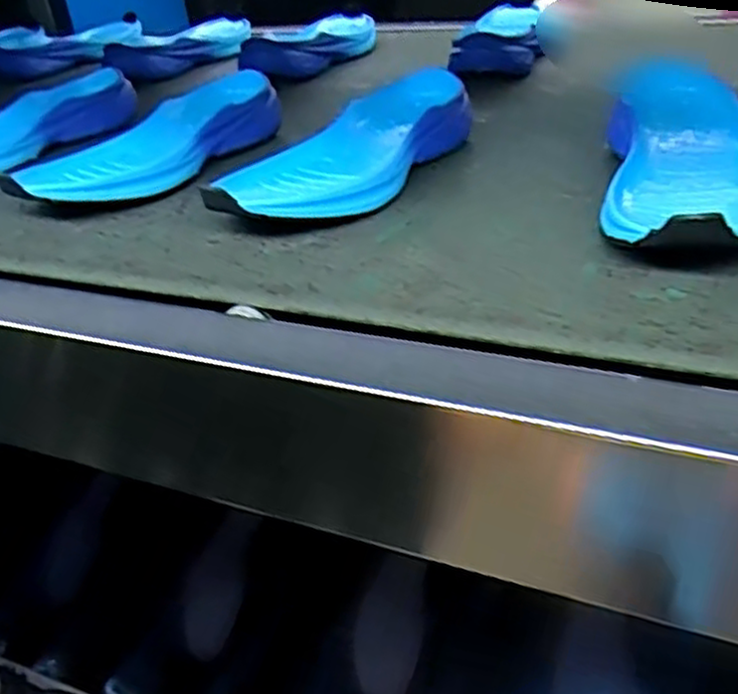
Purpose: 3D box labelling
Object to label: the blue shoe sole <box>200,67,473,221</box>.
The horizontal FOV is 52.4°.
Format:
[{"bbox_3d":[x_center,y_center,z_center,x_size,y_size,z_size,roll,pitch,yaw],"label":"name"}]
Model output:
[{"bbox_3d":[-0.010,-0.145,0.533,0.098,0.037,0.251,22,49,28],"label":"blue shoe sole"}]

